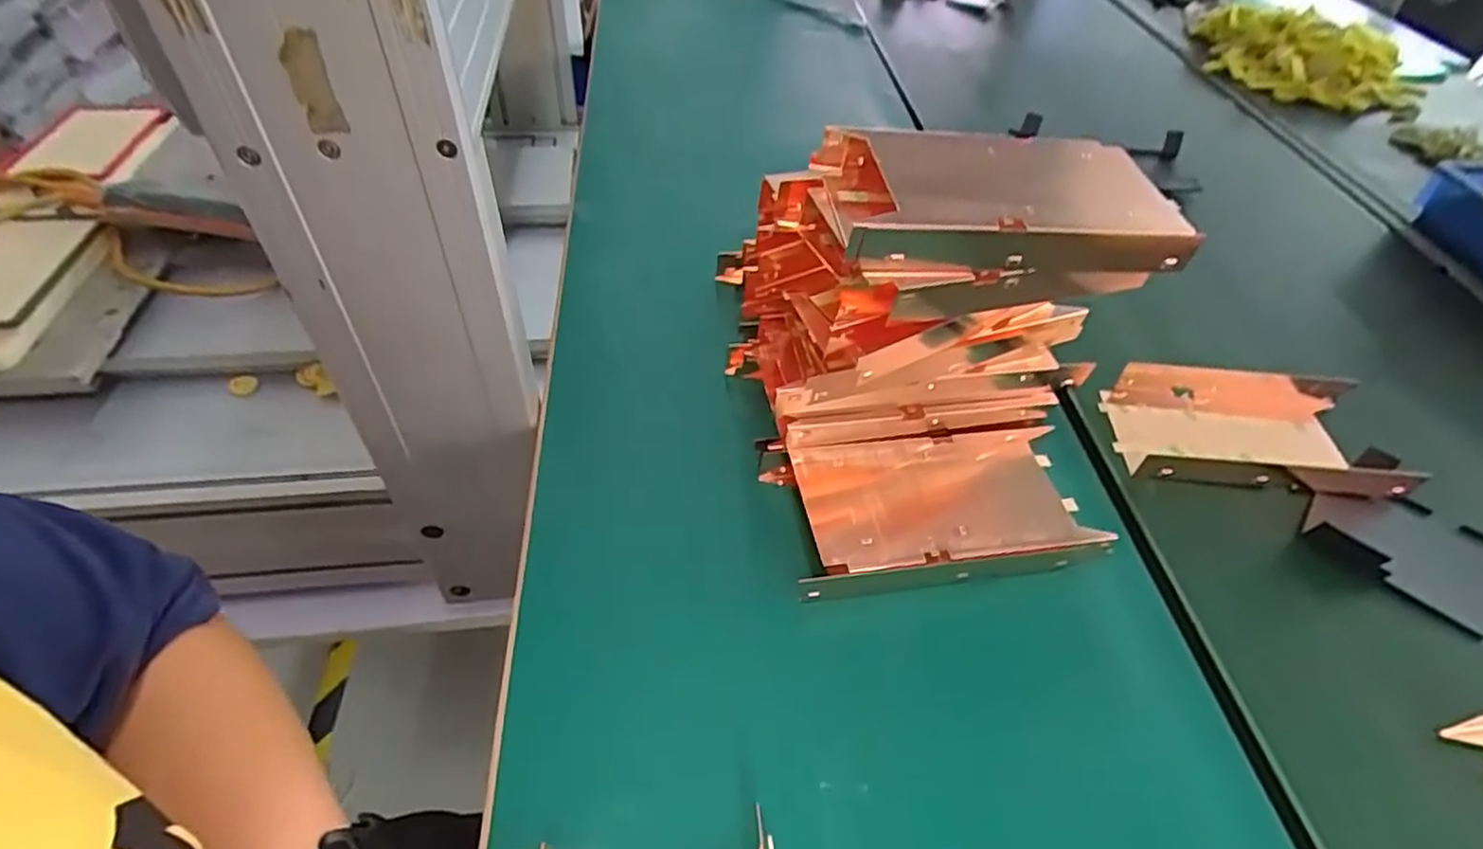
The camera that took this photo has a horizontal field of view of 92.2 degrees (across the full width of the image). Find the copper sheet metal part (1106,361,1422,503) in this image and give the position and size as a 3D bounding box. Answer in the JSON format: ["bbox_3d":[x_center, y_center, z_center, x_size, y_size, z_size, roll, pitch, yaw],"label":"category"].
[{"bbox_3d":[0.335,-0.001,0.481,0.161,0.029,0.106,7,47,2],"label":"copper sheet metal part"}]

